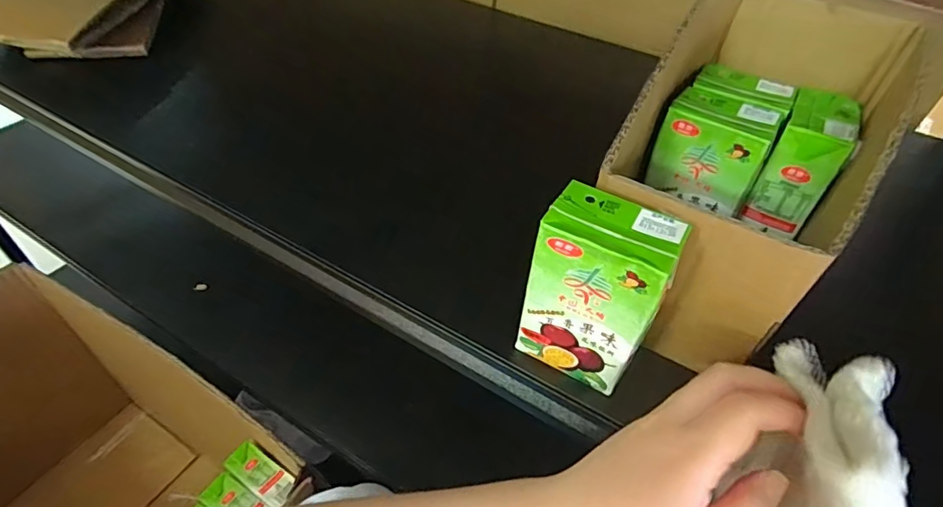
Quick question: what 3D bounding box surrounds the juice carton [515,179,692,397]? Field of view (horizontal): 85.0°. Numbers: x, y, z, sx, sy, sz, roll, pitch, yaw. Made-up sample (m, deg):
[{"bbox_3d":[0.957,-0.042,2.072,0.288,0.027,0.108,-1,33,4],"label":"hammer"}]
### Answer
[{"bbox_3d":[0.066,0.021,0.281,0.064,0.099,0.043,24,49,17],"label":"juice carton"}]

